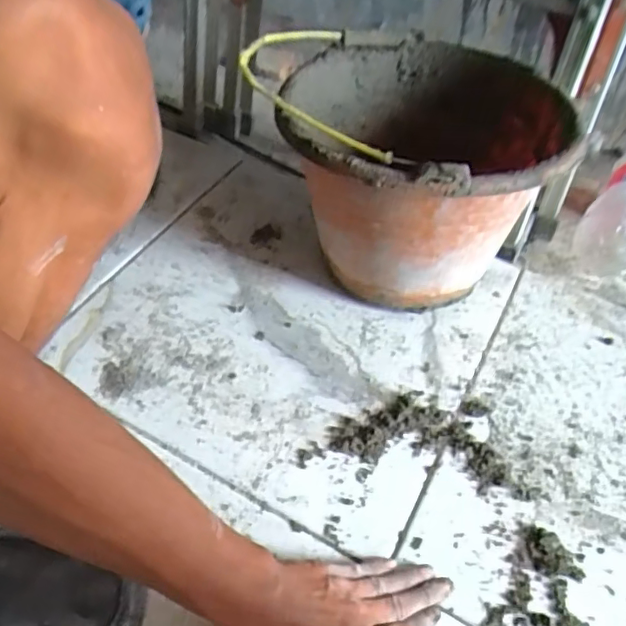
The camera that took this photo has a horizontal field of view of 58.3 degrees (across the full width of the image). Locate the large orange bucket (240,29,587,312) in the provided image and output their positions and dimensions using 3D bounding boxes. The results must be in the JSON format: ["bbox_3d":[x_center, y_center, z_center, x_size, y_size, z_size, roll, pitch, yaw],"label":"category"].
[{"bbox_3d":[0.097,-0.143,0.603,0.274,0.232,0.283,1,50,-2],"label":"large orange bucket"}]

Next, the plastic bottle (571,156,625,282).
[{"bbox_3d":[0.443,-0.152,0.777,0.089,0.092,0.269,31,55,22],"label":"plastic bottle"}]

